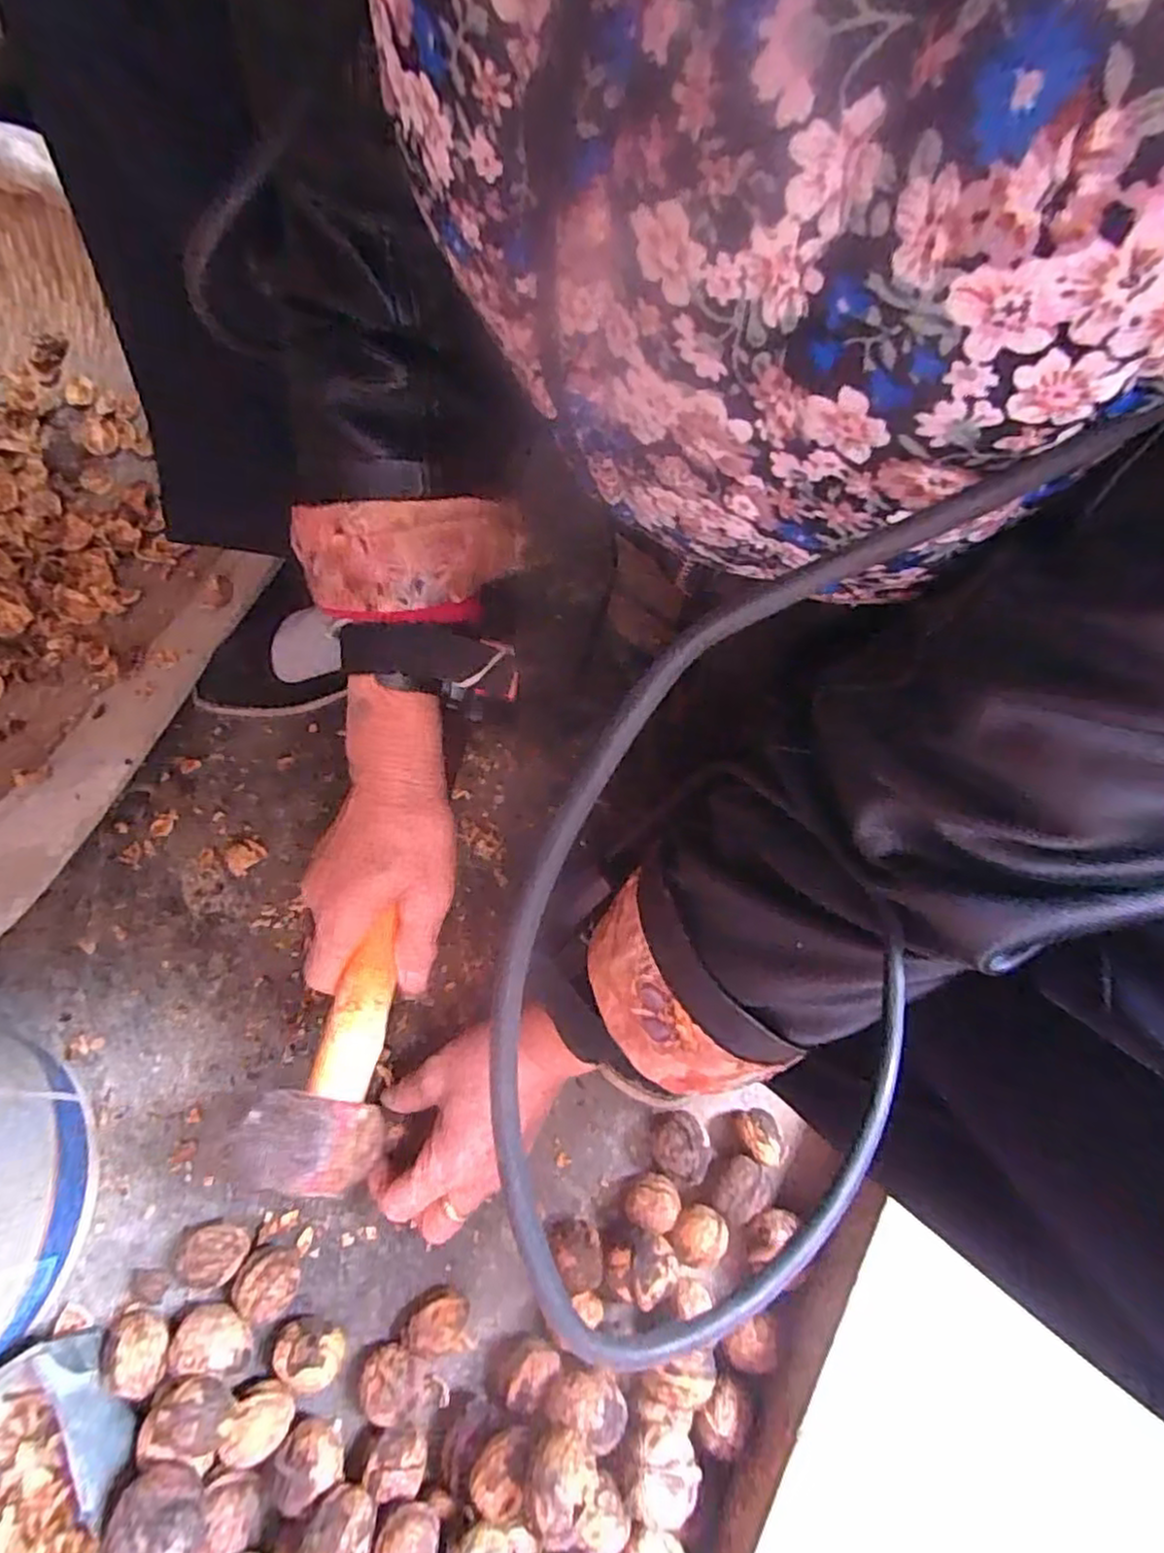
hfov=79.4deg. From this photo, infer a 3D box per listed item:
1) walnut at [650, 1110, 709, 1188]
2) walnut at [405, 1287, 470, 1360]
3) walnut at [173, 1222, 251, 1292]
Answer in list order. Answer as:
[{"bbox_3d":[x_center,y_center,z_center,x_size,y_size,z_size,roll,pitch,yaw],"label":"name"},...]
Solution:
[{"bbox_3d":[0.055,0.206,0.389,0.030,0.024,0.034,7,66,2],"label":"walnut"},{"bbox_3d":[-0.072,0.271,0.348,0.031,0.021,0.024,-23,68,-11],"label":"walnut"},{"bbox_3d":[-0.187,0.244,0.359,0.033,0.027,0.027,-15,67,-8],"label":"walnut"}]

